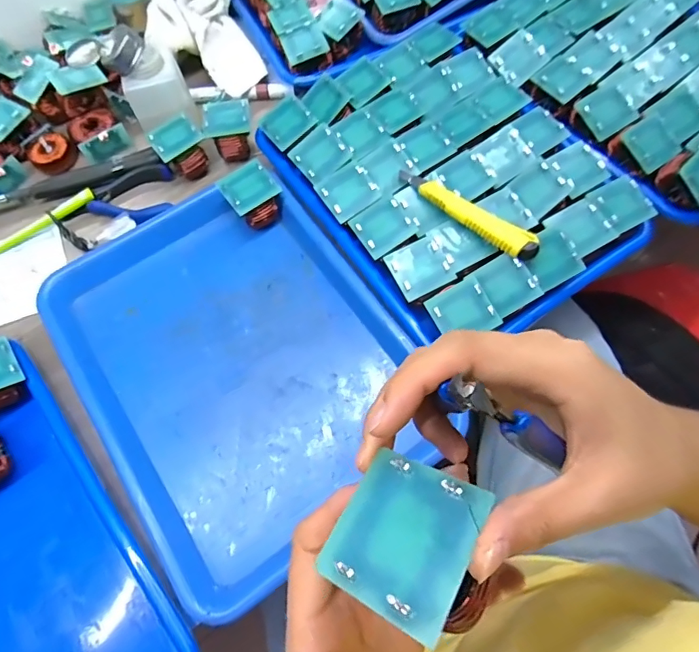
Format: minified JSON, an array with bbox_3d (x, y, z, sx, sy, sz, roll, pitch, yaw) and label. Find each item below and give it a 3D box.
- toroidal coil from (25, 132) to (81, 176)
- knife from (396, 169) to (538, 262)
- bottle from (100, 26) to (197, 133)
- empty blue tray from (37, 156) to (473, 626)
[{"bbox_3d":[-0.318,-0.186,0.498,0.045,0.020,0.042,-1,66,2],"label":"toroidal coil"},{"bbox_3d":[0.098,-0.099,0.391,0.026,0.022,0.136,-42,71,-15],"label":"knife"},{"bbox_3d":[-0.195,-0.236,0.458,0.061,0.096,0.048,-14,67,-4],"label":"bottle"},{"bbox_3d":[-0.093,0.021,0.401,0.250,0.035,0.326,-33,69,-11],"label":"empty blue tray"}]

